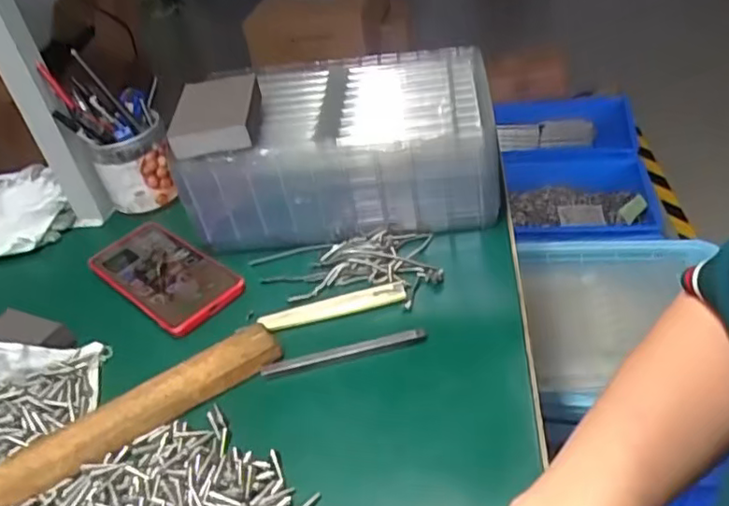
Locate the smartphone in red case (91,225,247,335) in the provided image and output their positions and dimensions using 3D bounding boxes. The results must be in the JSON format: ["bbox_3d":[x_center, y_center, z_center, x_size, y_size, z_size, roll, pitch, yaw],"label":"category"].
[{"bbox_3d":[-0.189,0.017,0.582,0.168,0.015,0.077,25,49,37],"label":"smartphone in red case"}]

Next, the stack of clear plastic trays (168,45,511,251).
[{"bbox_3d":[-0.019,-0.102,0.613,0.276,0.117,0.168,-5,38,6],"label":"stack of clear plastic trays"}]

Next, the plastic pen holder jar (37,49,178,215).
[{"bbox_3d":[-0.256,-0.122,0.650,0.086,0.137,0.081,-16,38,-9],"label":"plastic pen holder jar"}]

